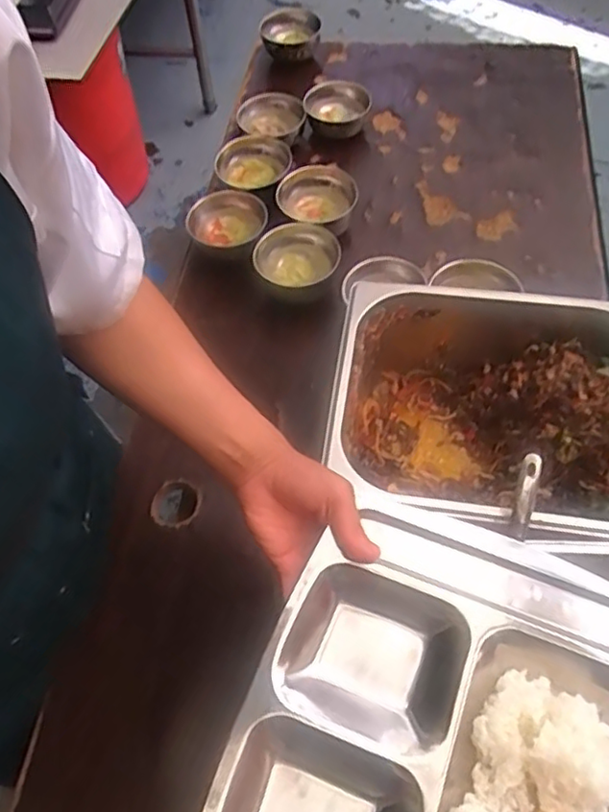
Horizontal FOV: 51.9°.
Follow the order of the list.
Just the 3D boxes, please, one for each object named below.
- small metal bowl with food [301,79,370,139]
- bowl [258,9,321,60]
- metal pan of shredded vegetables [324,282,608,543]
[{"bbox_3d":[0.056,-0.503,1.061,0.096,0.056,0.098,-2,60,3],"label":"small metal bowl with food"},{"bbox_3d":[-0.027,-0.696,1.177,0.103,0.060,0.084,23,64,16],"label":"bowl"},{"bbox_3d":[0.199,0.028,0.679,0.326,0.154,0.267,6,61,7],"label":"metal pan of shredded vegetables"}]

